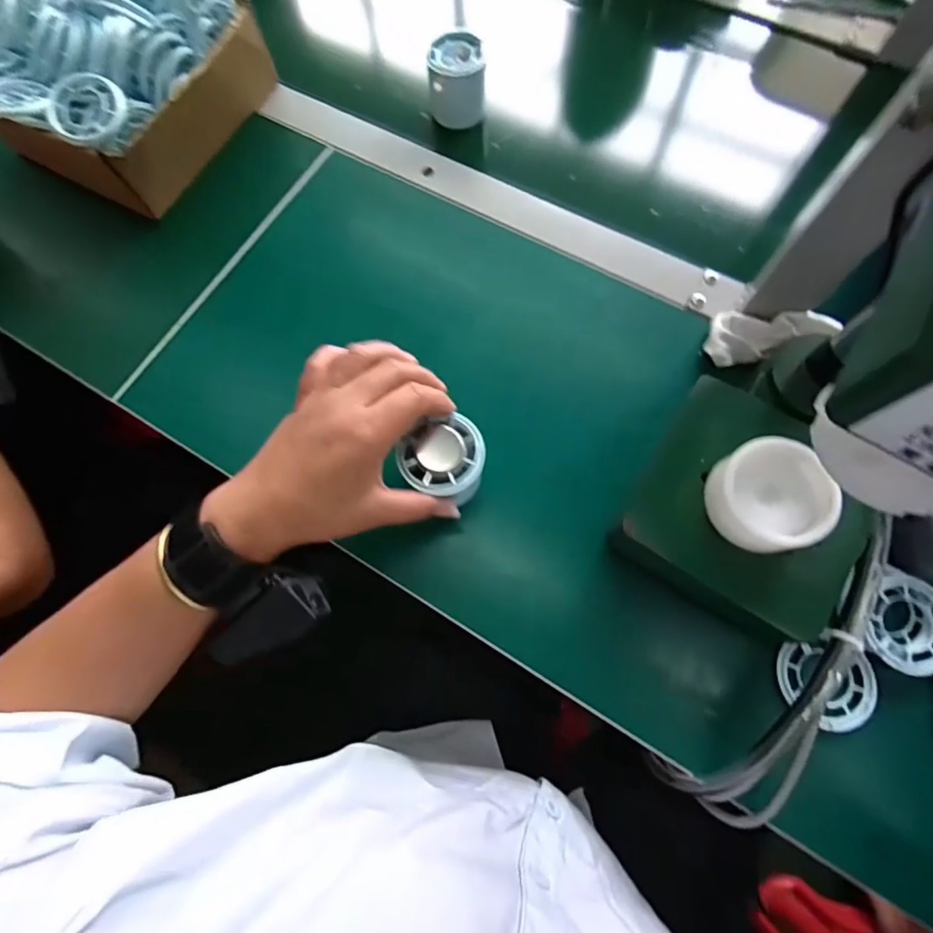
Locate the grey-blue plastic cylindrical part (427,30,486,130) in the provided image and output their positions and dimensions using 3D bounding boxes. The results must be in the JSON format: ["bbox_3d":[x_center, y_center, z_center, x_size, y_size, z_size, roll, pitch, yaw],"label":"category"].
[{"bbox_3d":[-0.011,-0.348,0.451,0.050,0.052,0.049,-11,72,-1],"label":"grey-blue plastic cylindrical part"}]

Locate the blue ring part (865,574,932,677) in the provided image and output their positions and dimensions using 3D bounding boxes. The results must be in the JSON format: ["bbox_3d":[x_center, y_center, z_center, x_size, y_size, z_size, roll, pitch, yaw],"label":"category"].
[{"bbox_3d":[0.274,0.099,0.308,0.054,0.014,0.054,-1,73,2],"label":"blue ring part"}]

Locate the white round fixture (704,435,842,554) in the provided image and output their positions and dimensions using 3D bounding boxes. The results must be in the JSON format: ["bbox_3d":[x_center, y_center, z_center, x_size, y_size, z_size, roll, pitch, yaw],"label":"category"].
[{"bbox_3d":[0.177,0.016,0.285,0.064,0.033,0.059,-1,73,2],"label":"white round fixture"}]

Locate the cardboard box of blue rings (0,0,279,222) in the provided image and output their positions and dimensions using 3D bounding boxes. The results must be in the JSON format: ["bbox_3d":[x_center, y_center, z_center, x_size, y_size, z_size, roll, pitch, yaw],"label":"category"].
[{"bbox_3d":[-0.314,-0.339,0.436,0.206,0.101,0.198,24,75,9],"label":"cardboard box of blue rings"}]

